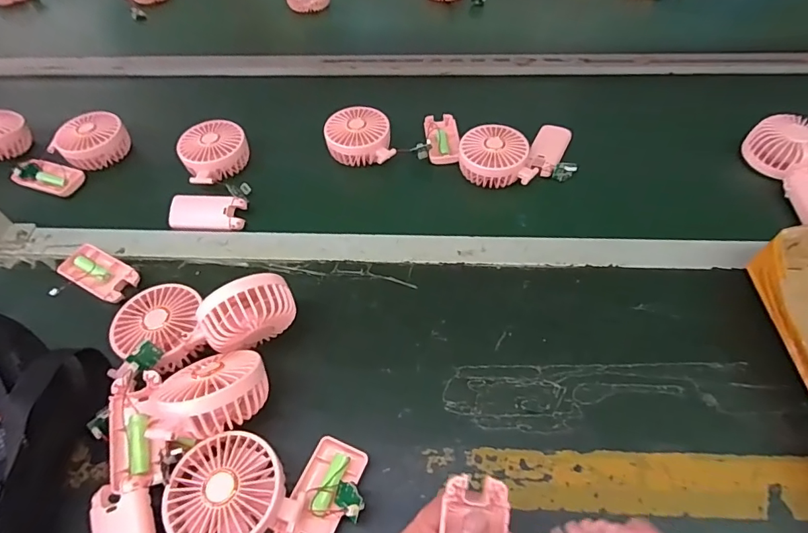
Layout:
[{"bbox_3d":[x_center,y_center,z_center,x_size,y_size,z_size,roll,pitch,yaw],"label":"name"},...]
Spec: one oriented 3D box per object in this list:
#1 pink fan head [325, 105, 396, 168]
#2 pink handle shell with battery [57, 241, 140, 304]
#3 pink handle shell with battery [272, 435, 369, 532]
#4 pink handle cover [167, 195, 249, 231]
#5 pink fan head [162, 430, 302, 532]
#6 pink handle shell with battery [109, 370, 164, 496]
[{"bbox_3d":[-0.062,-0.178,0.643,0.086,0.040,0.085,-12,54,-6],"label":"pink fan head"},{"bbox_3d":[-0.353,0.009,0.543,0.092,0.025,0.048,23,58,18],"label":"pink handle shell with battery"},{"bbox_3d":[-0.063,0.191,0.380,0.058,0.031,0.095,17,56,15],"label":"pink handle shell with battery"},{"bbox_3d":[-0.248,-0.067,0.591,0.093,0.014,0.044,0,88,7],"label":"pink handle cover"},{"bbox_3d":[-0.139,0.183,0.377,0.085,0.045,0.088,-1,54,2],"label":"pink fan head"},{"bbox_3d":[-0.234,0.144,0.405,0.040,0.026,0.095,-11,56,-5],"label":"pink handle shell with battery"}]

